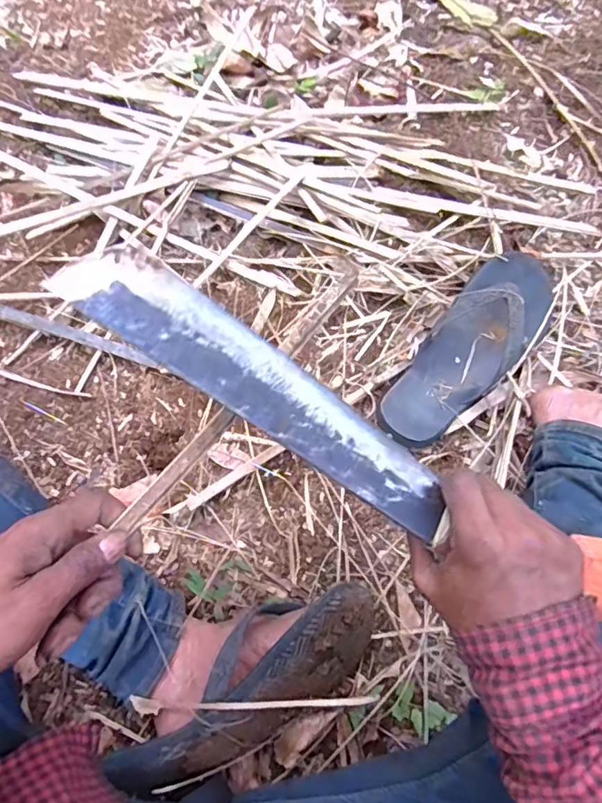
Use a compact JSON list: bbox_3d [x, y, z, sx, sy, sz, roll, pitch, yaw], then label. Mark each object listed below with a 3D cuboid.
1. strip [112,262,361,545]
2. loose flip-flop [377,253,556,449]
[{"bbox_3d":[-0.033,-0.006,0.318,0.013,0.006,0.208,39,81,12],"label":"strip"},{"bbox_3d":[0.199,-0.059,0.609,0.107,0.070,0.262,36,71,11],"label":"loose flip-flop"}]

